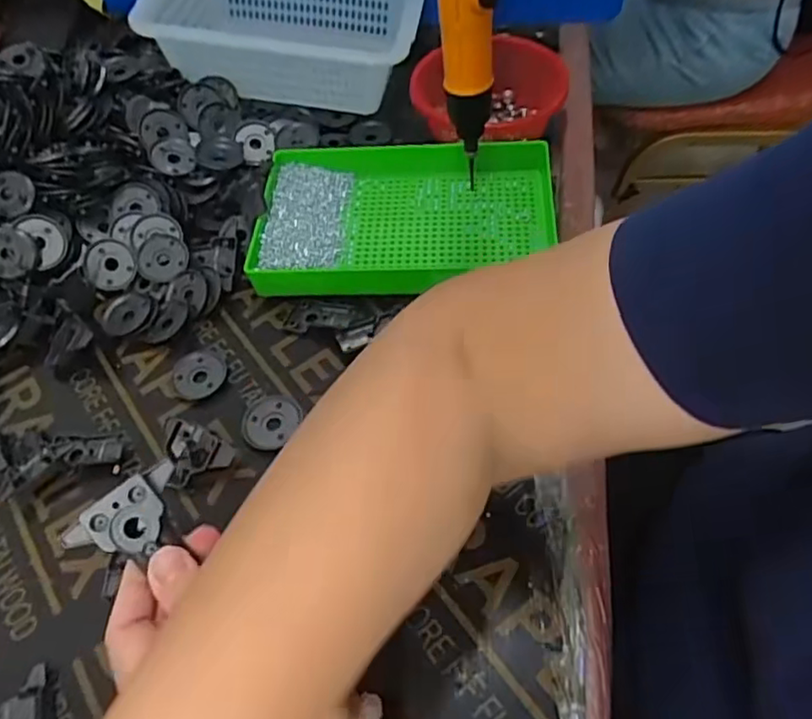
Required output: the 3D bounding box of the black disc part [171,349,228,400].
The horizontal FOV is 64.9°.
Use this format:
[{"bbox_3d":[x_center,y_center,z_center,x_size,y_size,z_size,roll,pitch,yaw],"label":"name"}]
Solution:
[{"bbox_3d":[-0.161,0.012,0.495,0.042,0.004,0.043,-6,55,2],"label":"black disc part"}]

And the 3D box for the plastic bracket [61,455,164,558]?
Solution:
[{"bbox_3d":[-0.134,0.076,0.305,0.052,0.011,0.037,-19,90,-20],"label":"plastic bracket"}]

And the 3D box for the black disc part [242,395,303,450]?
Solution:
[{"bbox_3d":[-0.100,0.045,0.467,0.041,0.005,0.042,-3,55,4],"label":"black disc part"}]

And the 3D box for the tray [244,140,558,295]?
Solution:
[{"bbox_3d":[0.001,-0.123,0.536,0.248,0.032,0.146,-2,55,4],"label":"tray"}]

